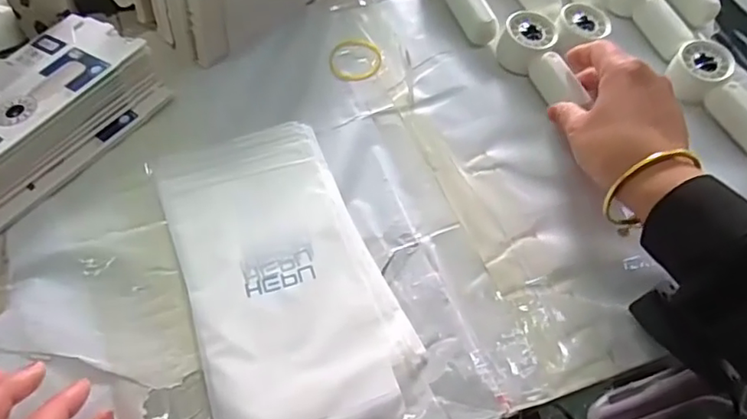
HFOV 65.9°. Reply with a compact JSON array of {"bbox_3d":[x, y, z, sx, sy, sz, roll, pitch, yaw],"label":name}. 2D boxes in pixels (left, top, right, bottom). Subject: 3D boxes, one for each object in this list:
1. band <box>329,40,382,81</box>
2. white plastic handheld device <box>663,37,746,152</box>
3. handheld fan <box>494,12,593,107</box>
[{"bbox_3d":[-0.016,-0.134,0.512,0.046,0.004,0.051,-4,58,-7],"label":"band"},{"bbox_3d":[0.300,-0.094,0.492,0.044,0.036,0.112,-22,62,-17],"label":"white plastic handheld device"},{"bbox_3d":[0.146,-0.127,0.502,0.044,0.030,0.105,-17,64,-15],"label":"handheld fan"}]

